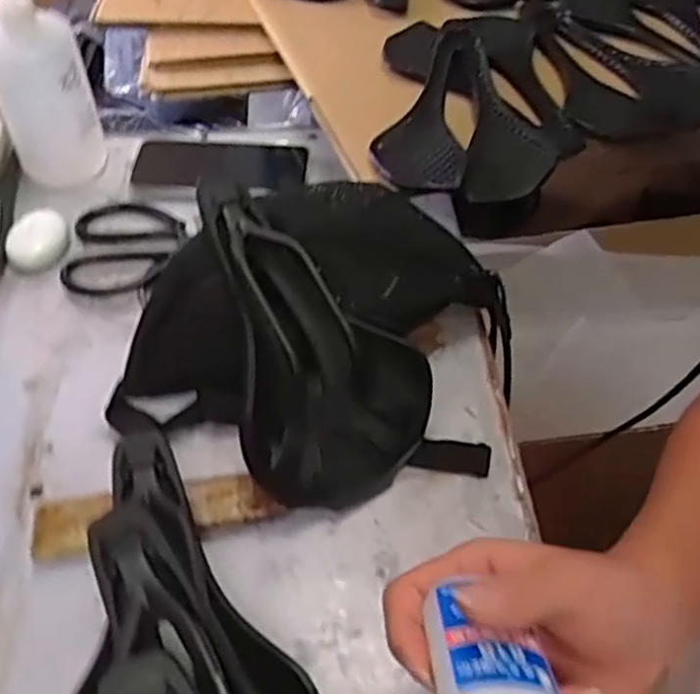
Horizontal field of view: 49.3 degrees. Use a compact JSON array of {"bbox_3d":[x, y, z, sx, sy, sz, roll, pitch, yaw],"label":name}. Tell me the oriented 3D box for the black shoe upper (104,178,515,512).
[{"bbox_3d":[-0.020,-0.016,0.531,0.257,0.105,0.236,11,50,9],"label":"black shoe upper"}]

